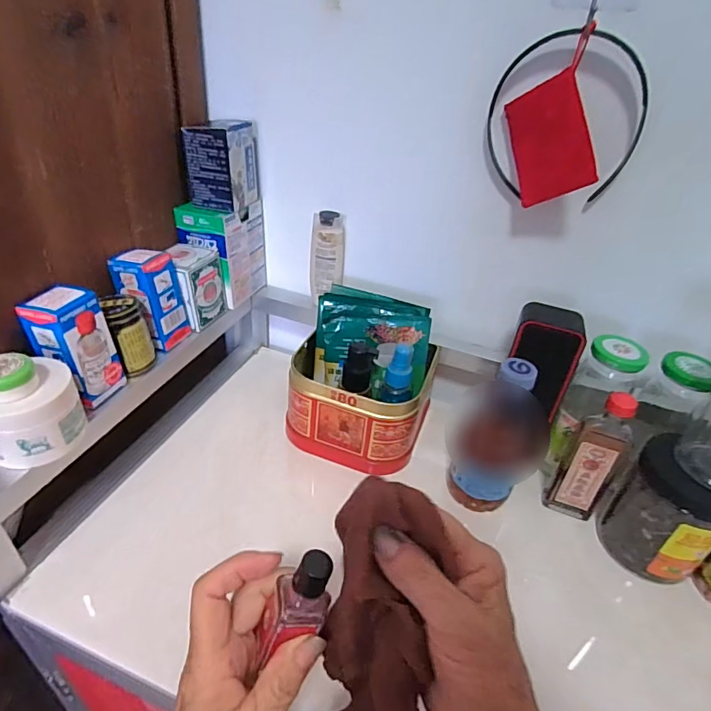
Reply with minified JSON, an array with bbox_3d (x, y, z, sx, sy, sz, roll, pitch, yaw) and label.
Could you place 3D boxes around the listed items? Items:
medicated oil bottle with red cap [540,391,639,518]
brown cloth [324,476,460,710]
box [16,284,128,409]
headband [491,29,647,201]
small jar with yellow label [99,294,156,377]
[{"bbox_3d":[0.224,0.098,0.448,0.046,0.149,0.023,33,43,31],"label":"medicated oil bottle with red cap"},{"bbox_3d":[0.014,0.146,0.253,0.055,0.156,0.047,6,1,-1],"label":"brown cloth"},{"bbox_3d":[-0.241,-0.008,0.405,0.048,0.093,0.048,14,37,9],"label":"box"},{"bbox_3d":[0.182,-0.206,0.419,0.130,0.136,0.025,14,37,10],"label":"headband"},{"bbox_3d":[-0.213,-0.019,0.450,0.035,0.070,0.043,-14,41,-26],"label":"small jar with yellow label"}]

